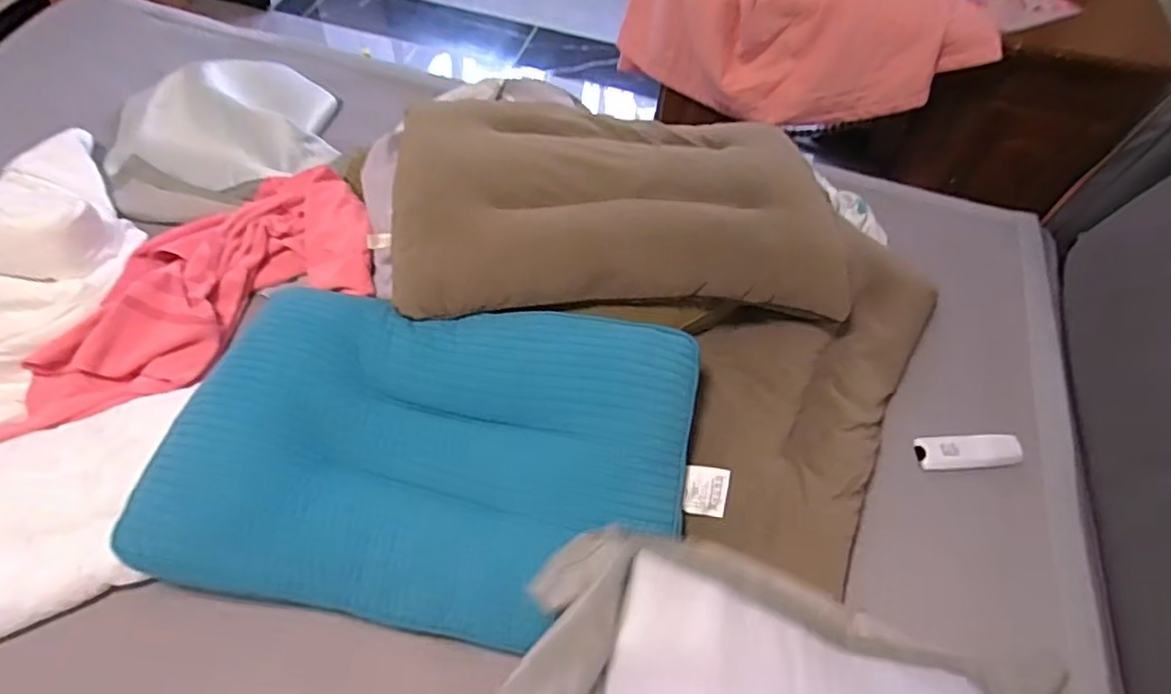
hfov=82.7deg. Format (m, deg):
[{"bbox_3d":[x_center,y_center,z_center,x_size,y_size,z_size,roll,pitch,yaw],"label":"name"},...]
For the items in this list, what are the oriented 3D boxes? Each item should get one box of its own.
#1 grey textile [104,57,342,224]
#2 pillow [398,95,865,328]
[{"bbox_3d":[-0.671,-0.398,1.241,0.408,0.109,0.319,-20,59,-18],"label":"grey textile"},{"bbox_3d":[0.055,-0.210,0.976,0.670,0.131,0.335,-1,55,-6],"label":"pillow"}]

